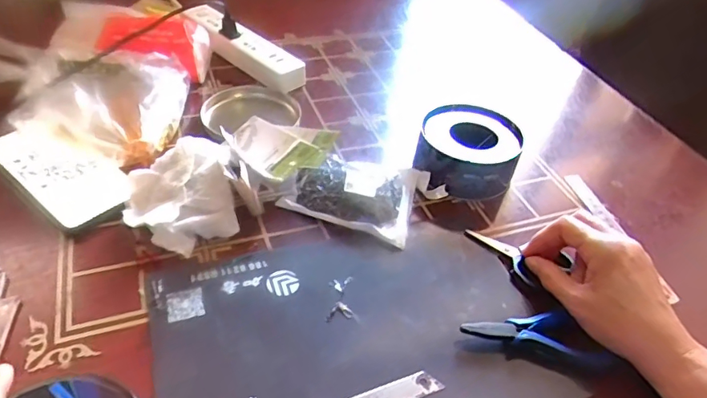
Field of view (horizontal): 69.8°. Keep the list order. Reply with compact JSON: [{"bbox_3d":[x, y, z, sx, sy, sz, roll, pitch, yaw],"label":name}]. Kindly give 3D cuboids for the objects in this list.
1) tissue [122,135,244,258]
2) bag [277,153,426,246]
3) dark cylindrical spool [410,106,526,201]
[{"bbox_3d":[-0.159,-0.005,0.468,0.092,0.039,0.111,-7,44,-15],"label":"tissue"},{"bbox_3d":[0.005,-0.012,0.508,0.119,0.025,0.099,19,44,12],"label":"bag"},{"bbox_3d":[0.121,-0.047,0.538,0.106,0.057,0.094,15,43,8],"label":"dark cylindrical spool"}]

